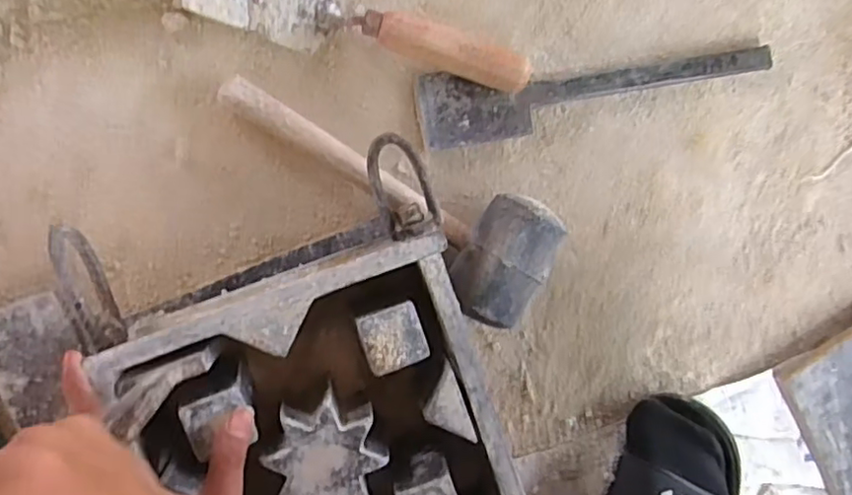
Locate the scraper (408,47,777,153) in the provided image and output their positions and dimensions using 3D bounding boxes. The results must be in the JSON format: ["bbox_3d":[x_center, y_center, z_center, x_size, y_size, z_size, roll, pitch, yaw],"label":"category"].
[{"bbox_3d":[0.150,-0.137,0.547,0.315,0.011,0.059,-10,93,-8],"label":"scraper"}]

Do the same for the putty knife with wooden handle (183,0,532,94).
[{"bbox_3d":[-0.044,-0.182,0.497,0.264,0.054,0.069,12,91,-8],"label":"putty knife with wooden handle"}]

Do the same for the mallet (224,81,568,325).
[{"bbox_3d":[-0.039,-0.034,0.490,0.284,0.081,0.098,23,90,-8],"label":"mallet"}]

